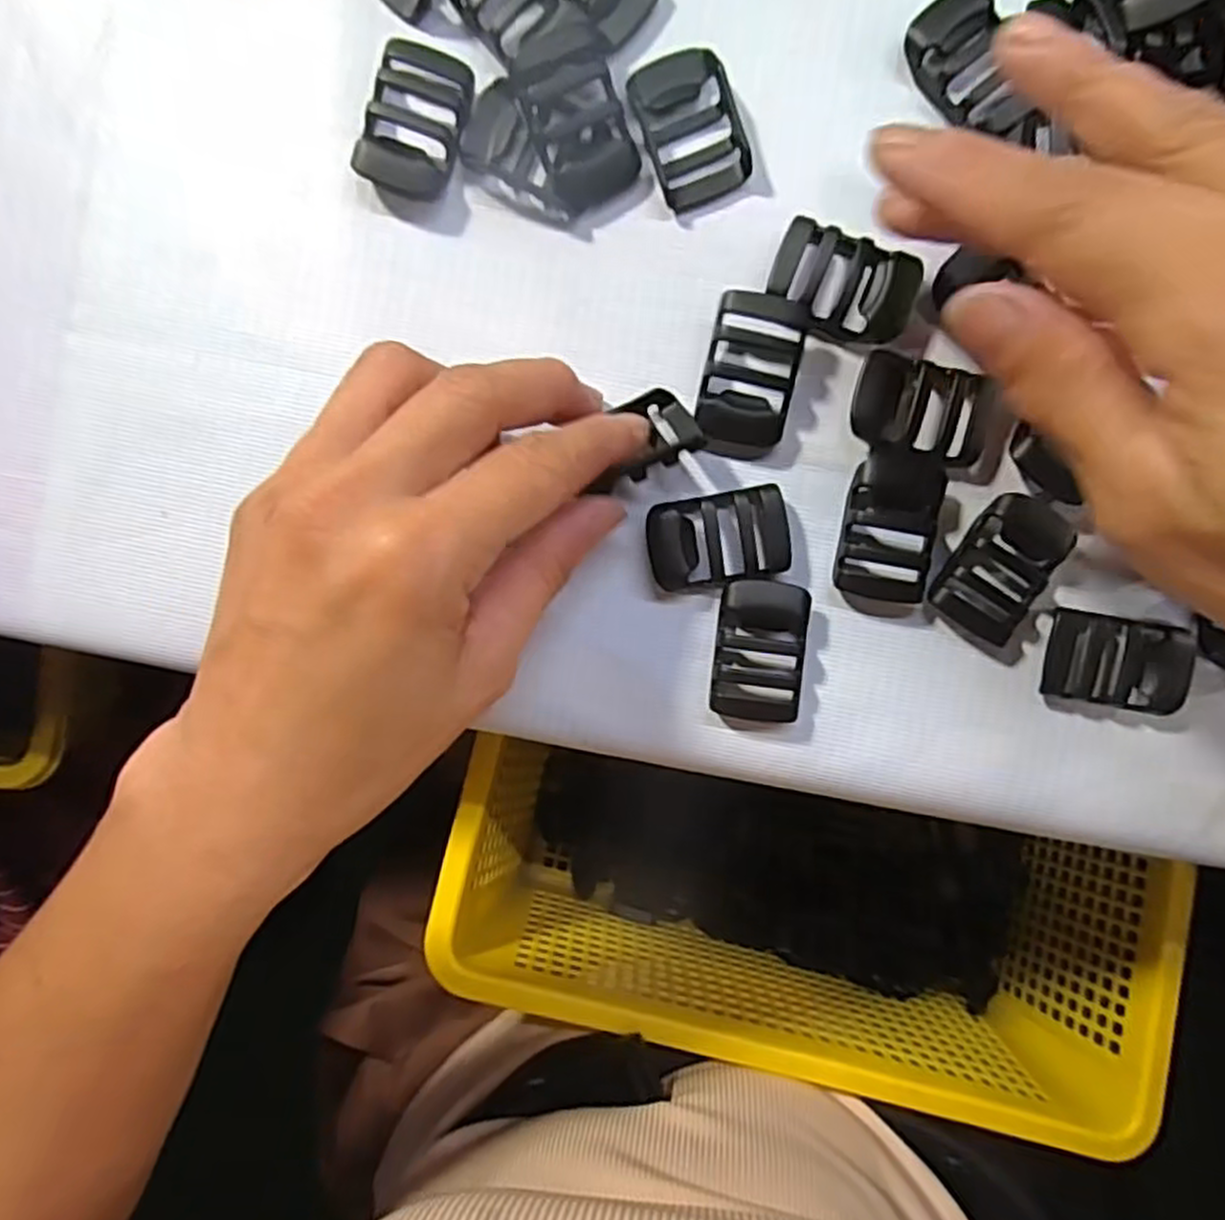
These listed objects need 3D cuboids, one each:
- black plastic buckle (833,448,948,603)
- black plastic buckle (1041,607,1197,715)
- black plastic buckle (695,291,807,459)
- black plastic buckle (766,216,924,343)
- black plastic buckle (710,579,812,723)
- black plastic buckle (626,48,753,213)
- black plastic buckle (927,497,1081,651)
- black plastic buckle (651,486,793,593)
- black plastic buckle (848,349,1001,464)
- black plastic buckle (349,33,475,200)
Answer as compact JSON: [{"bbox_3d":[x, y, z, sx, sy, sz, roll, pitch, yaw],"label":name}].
[{"bbox_3d":[0.078,-0.023,0.212,0.025,0.006,0.040,10,93,1],"label":"black plastic buckle"},{"bbox_3d":[0.139,0.014,0.210,0.036,0.009,0.024,10,93,1],"label":"black plastic buckle"},{"bbox_3d":[0.038,-0.064,0.210,0.025,0.009,0.041,12,93,1],"label":"black plastic buckle"},{"bbox_3d":[0.062,-0.087,0.208,0.038,0.008,0.026,21,94,0],"label":"black plastic buckle"},{"bbox_3d":[0.042,0.011,0.214,0.025,0.009,0.038,6,93,1],"label":"black plastic buckle"},{"bbox_3d":[0.021,-0.131,0.208,0.025,0.007,0.038,-19,93,2],"label":"black plastic buckle"},{"bbox_3d":[0.108,-0.012,0.211,0.026,0.007,0.038,31,94,0],"label":"black plastic buckle"},{"bbox_3d":[0.030,-0.020,0.212,0.038,0.010,0.024,-9,93,2],"label":"black plastic buckle"},{"bbox_3d":[0.083,-0.054,0.208,0.037,0.009,0.023,15,94,1],"label":"black plastic buckle"},{"bbox_3d":[-0.054,-0.133,0.209,0.026,0.009,0.039,20,94,0],"label":"black plastic buckle"}]

